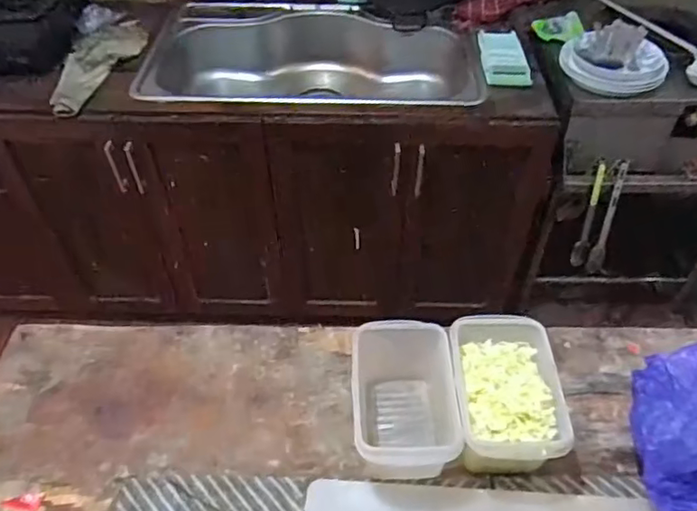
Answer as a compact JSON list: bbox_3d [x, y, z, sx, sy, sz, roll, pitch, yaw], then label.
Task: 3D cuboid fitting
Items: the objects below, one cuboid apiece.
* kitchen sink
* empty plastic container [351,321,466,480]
[{"bbox_3d":[-0.089,-0.468,1.538,0.840,0.234,0.463,6,47,6],"label":"kitchen sink"},{"bbox_3d":[0.060,0.164,0.628,0.106,0.101,0.163,-1,46,2],"label":"empty plastic container"}]

